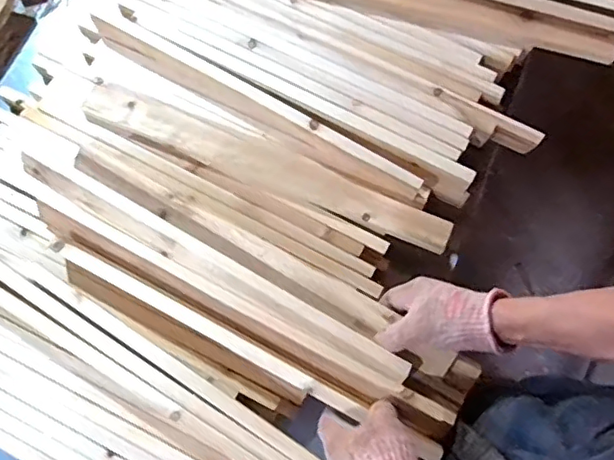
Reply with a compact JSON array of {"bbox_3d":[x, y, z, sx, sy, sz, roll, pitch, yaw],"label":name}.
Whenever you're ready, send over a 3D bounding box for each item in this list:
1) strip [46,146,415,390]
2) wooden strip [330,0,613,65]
[{"bbox_3d":[-0.098,0.034,0.629,0.470,0.021,0.029,30,75,8],"label":"strip"},{"bbox_3d":[0.157,-0.295,0.741,0.484,0.027,0.050,17,73,3],"label":"wooden strip"}]

